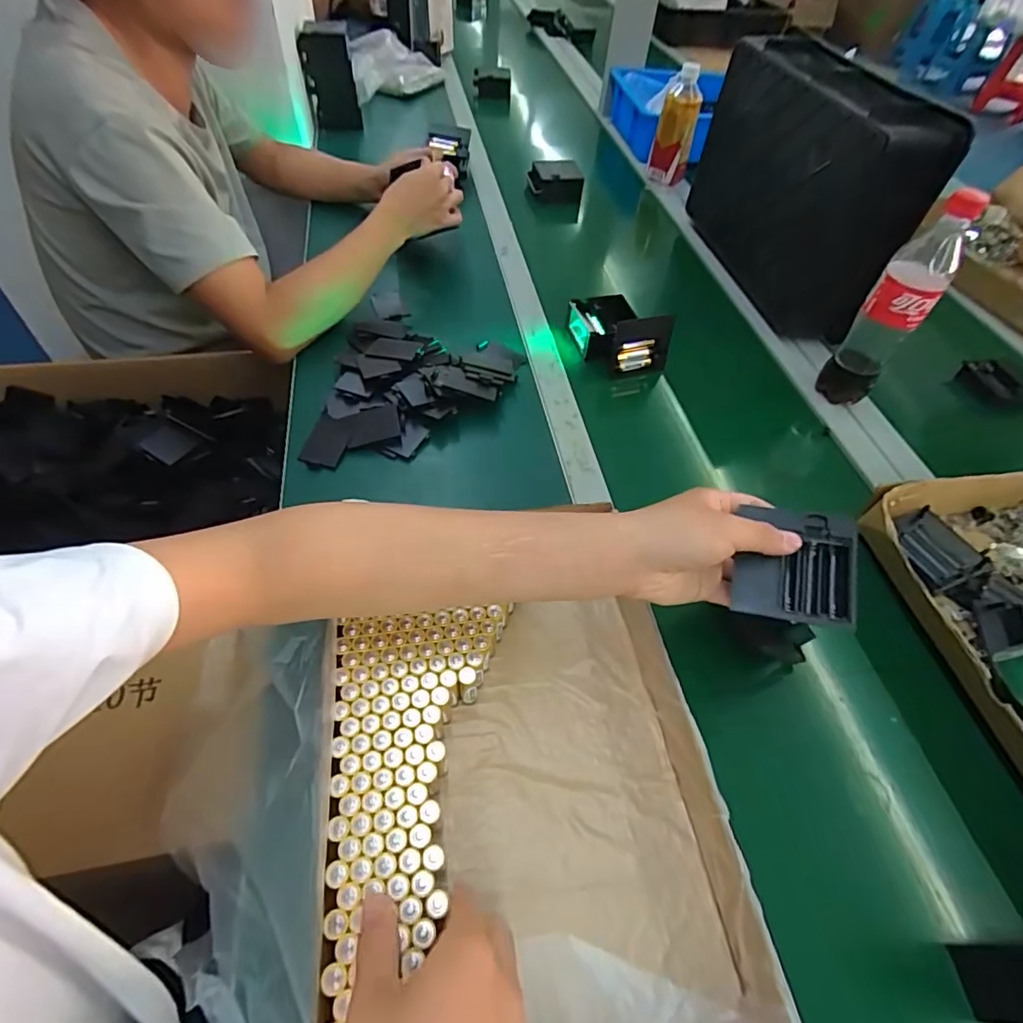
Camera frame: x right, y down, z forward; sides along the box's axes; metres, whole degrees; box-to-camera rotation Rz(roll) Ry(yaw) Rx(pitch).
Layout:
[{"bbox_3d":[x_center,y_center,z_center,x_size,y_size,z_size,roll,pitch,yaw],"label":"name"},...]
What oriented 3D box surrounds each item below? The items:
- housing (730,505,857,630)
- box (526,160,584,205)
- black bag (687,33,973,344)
[{"bbox_3d":[0.201,0.038,0.390,0.075,0.012,0.081,10,73,11],"label":"housing"},{"bbox_3d":[0.081,-0.630,1.042,0.101,0.051,0.089,0,52,-4],"label":"box"},{"bbox_3d":[0.402,-0.470,0.794,0.101,0.257,0.406,-7,53,-9],"label":"black bag"}]

